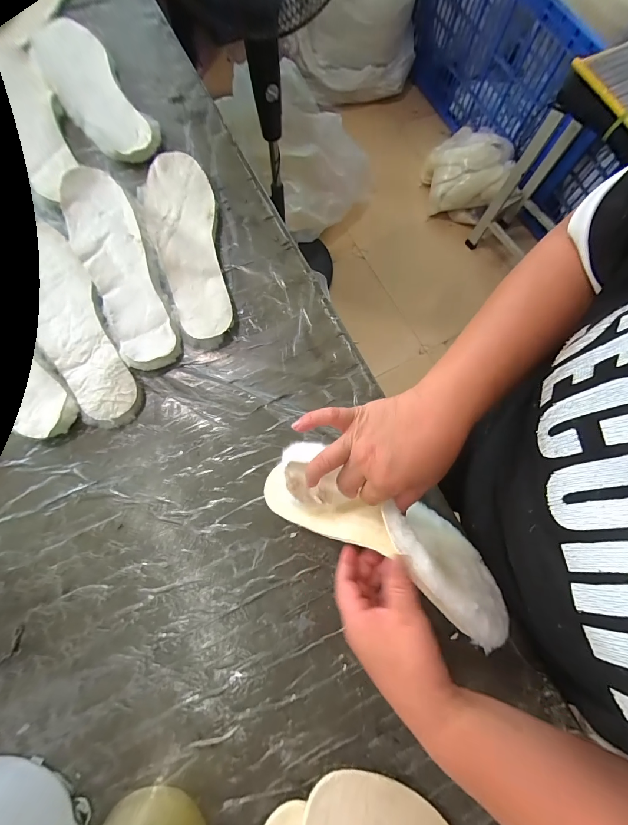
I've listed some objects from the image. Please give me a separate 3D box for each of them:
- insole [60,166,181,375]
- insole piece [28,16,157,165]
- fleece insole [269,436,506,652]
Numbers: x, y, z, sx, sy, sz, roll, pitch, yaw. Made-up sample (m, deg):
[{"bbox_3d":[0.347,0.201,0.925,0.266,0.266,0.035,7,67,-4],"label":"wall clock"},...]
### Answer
[{"bbox_3d":[-0.247,-0.184,0.423,0.079,0.013,0.283,-22,78,-7],"label":"insole"},{"bbox_3d":[-0.309,-0.449,0.474,0.090,0.015,0.245,-32,84,-10],"label":"insole piece"},{"bbox_3d":[0.074,0.119,0.343,0.264,0.076,0.084,27,77,11],"label":"fleece insole"}]

